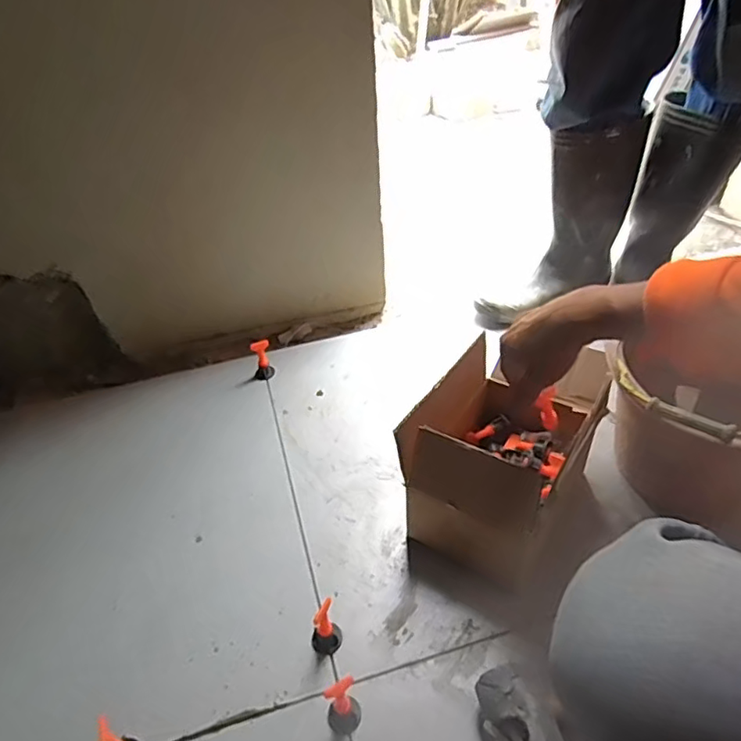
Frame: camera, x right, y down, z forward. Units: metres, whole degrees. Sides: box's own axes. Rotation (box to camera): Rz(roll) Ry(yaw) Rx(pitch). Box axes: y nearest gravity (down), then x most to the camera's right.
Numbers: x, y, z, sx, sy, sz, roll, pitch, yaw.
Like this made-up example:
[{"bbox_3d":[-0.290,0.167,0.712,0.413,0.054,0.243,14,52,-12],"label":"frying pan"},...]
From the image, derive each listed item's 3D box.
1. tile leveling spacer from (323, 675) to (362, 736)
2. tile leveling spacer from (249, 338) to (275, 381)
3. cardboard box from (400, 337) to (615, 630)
[{"bbox_3d":[-0.028,0.331,0.575,0.034,0.045,0.039,-17,42,-13],"label":"tile leveling spacer"},{"bbox_3d":[-0.183,-0.019,0.975,0.035,0.064,0.026,-14,41,-9],"label":"tile leveling spacer"},{"bbox_3d":[0.167,0.109,0.697,0.179,0.182,0.228,24,49,30],"label":"cardboard box"}]

